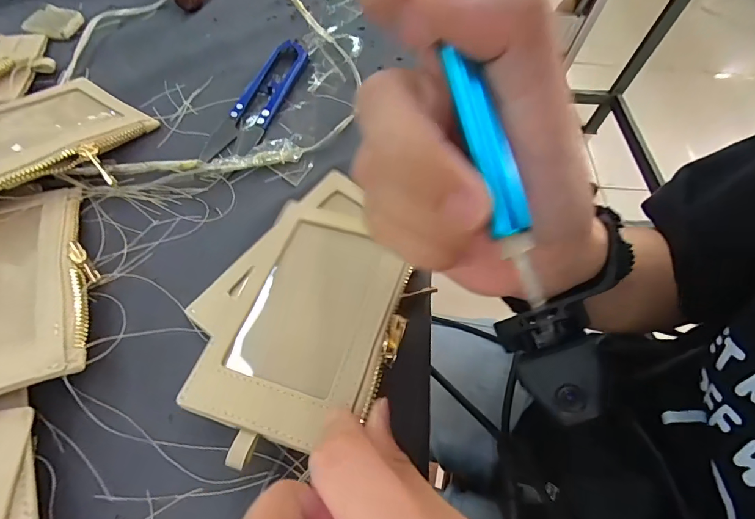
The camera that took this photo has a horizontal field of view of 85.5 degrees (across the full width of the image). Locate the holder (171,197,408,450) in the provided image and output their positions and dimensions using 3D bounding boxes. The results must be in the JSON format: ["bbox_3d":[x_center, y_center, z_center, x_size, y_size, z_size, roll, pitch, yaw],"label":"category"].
[{"bbox_3d":[-0.028,0.022,0.179,0.078,0.005,0.105,11,58,16],"label":"holder"}]

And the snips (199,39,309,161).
[{"bbox_3d":[-0.074,-0.102,0.257,0.029,0.009,0.106,17,62,4],"label":"snips"}]

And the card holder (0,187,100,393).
[{"bbox_3d":[-0.170,0.015,0.178,0.074,0.006,0.112,-20,57,-17],"label":"card holder"}]

